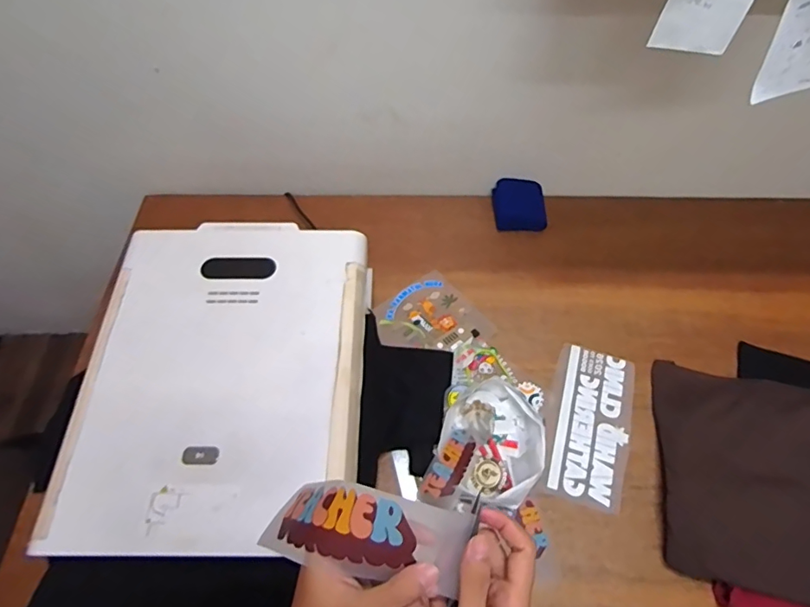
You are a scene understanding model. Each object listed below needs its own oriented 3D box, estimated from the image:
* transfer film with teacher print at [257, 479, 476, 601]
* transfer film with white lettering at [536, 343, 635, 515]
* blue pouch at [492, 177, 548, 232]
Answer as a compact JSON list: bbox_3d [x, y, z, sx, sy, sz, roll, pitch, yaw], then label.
[{"bbox_3d":[-0.033,0.170,0.366,0.157,0.037,0.060,0,56,16],"label":"transfer film with teacher print"},{"bbox_3d":[0.321,0.205,0.859,0.136,0.010,0.276,17,63,9],"label":"transfer film with white lettering"},{"bbox_3d":[0.256,-0.220,1.094,0.115,0.041,0.120,1,59,0],"label":"blue pouch"}]

